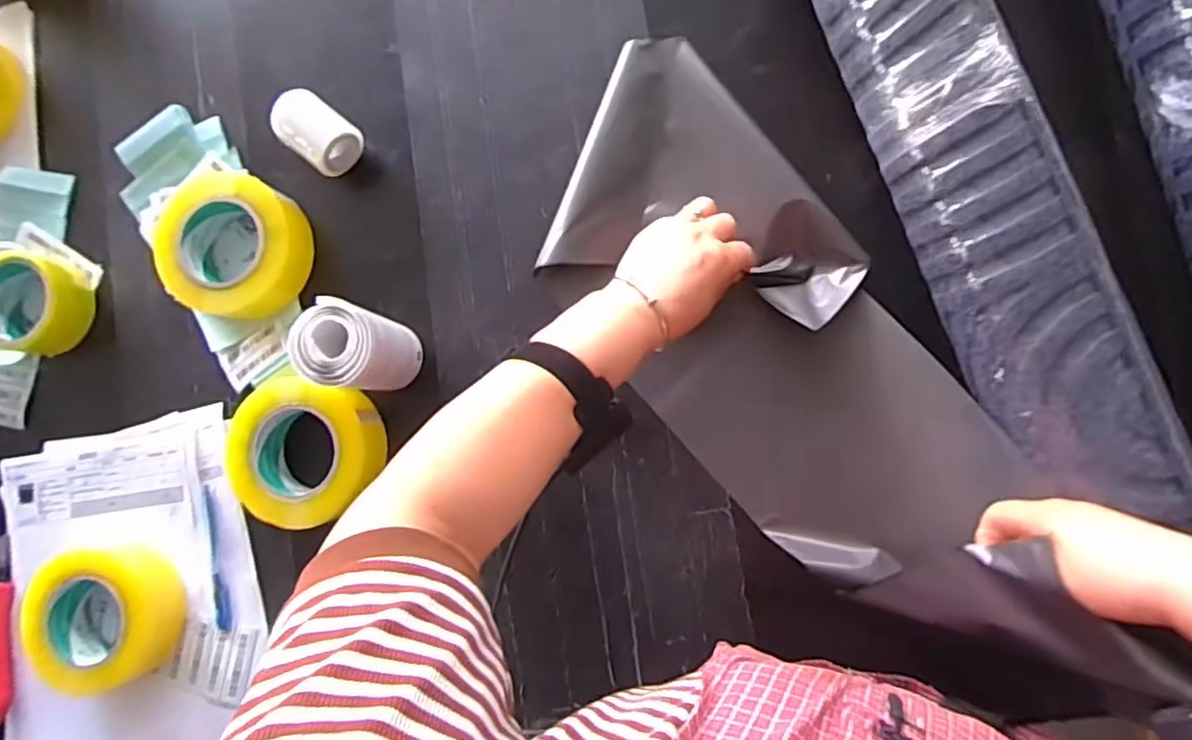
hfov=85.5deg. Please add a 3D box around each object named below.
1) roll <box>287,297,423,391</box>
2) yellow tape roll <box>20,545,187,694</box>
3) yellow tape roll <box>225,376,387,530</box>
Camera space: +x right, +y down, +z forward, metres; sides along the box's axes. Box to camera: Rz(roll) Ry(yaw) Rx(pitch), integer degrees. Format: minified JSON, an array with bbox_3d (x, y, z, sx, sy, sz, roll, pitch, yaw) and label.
[{"bbox_3d":[-0.199,-0.018,0.549,0.065,0.105,0.065,0,86,7],"label":"roll"},{"bbox_3d":[-0.458,0.229,0.606,0.133,0.052,0.136,-20,84,5],"label":"yellow tape roll"},{"bbox_3d":[-0.259,0.075,0.579,0.139,0.049,0.129,10,87,7],"label":"yellow tape roll"}]

